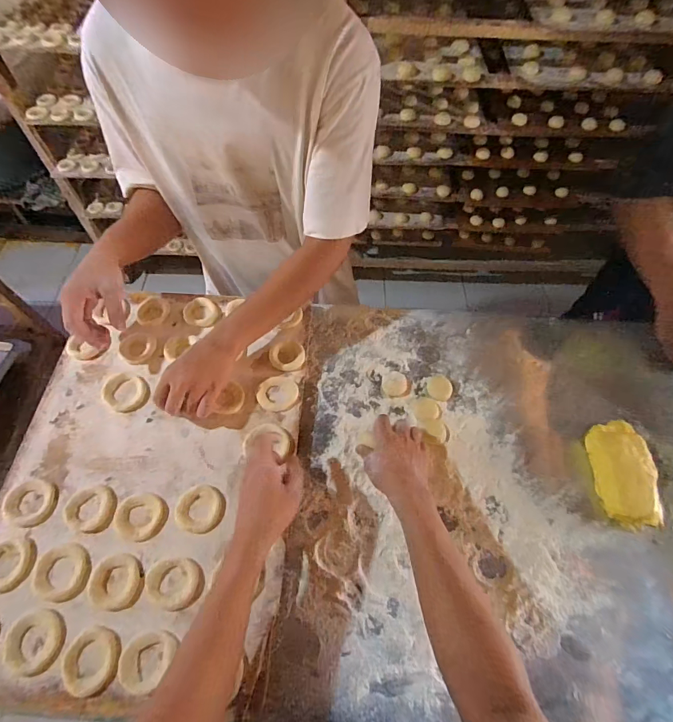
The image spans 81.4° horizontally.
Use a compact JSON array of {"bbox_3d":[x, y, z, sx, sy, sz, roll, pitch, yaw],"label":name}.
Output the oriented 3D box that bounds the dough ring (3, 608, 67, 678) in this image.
[{"bbox_3d":[-0.373,0.347,0.484,0.071,0.010,0.064,26,63,13],"label":"dough ring"}]

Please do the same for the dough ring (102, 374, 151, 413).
[{"bbox_3d":[-0.344,0.051,0.641,0.076,0.008,0.062,31,65,15],"label":"dough ring"}]

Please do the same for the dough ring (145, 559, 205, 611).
[{"bbox_3d":[-0.213,0.289,0.513,0.071,0.009,0.059,20,62,10],"label":"dough ring"}]

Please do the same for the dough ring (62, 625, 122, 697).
[{"bbox_3d":[-0.295,0.361,0.473,0.064,0.017,0.068,0,61,-1],"label":"dough ring"}]

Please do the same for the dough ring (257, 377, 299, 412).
[{"bbox_3d":[-0.097,0.053,0.651,0.066,0.012,0.063,0,61,-1],"label":"dough ring"}]

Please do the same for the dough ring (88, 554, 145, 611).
[{"bbox_3d":[-0.288,0.290,0.513,0.070,0.009,0.062,22,63,11],"label":"dough ring"}]

